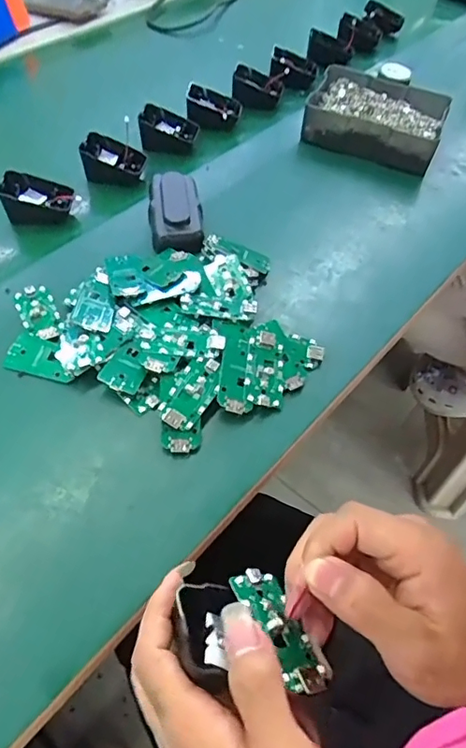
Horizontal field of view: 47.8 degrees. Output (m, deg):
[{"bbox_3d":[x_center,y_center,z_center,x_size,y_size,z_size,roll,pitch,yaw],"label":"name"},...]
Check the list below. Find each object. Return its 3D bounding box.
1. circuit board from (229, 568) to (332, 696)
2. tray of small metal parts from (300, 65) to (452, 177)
[{"bbox_3d":[0.025,0.125,0.261,0.029,0.006,0.063,9,33,-45],"label":"circuit board"},{"bbox_3d":[0.176,-0.316,0.647,0.159,0.039,0.124,17,54,12],"label":"tray of small metal parts"}]

